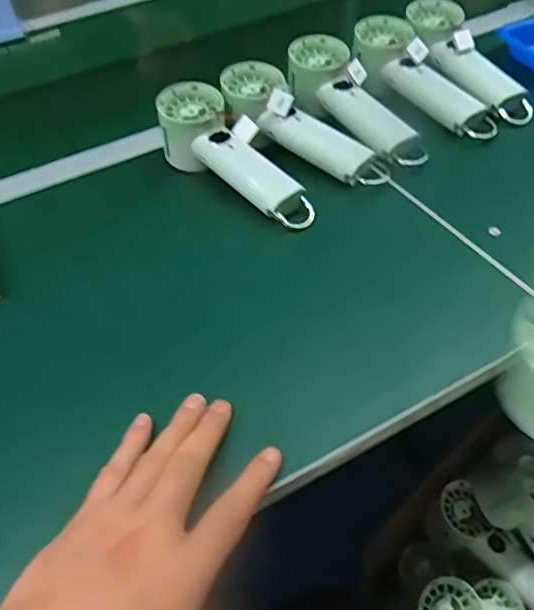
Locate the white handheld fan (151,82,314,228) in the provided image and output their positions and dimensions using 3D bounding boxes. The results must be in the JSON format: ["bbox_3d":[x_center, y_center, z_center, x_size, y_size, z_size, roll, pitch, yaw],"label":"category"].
[{"bbox_3d":[-0.029,-0.141,0.520,0.067,0.064,0.185,-37,54,-25],"label":"white handheld fan"}]

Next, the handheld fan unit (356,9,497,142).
[{"bbox_3d":[0.169,-0.242,0.597,0.087,0.051,0.199,-26,65,-17],"label":"handheld fan unit"}]

